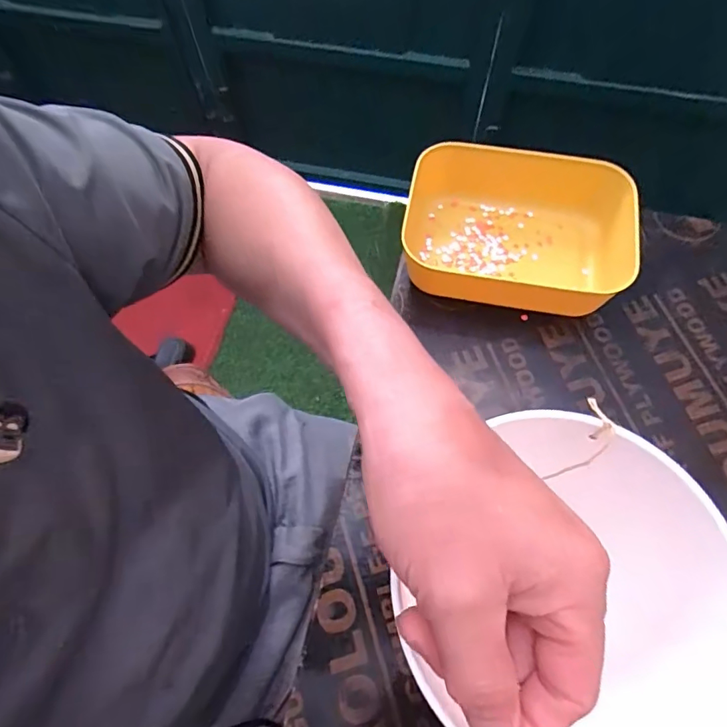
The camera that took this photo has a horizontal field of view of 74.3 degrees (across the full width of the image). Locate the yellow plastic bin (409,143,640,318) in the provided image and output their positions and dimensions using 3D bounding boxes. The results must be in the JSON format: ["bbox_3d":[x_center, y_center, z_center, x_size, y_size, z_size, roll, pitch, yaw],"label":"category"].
[{"bbox_3d":[0.143,-0.118,0.435,0.204,0.063,0.137,9,66,5],"label":"yellow plastic bin"}]

